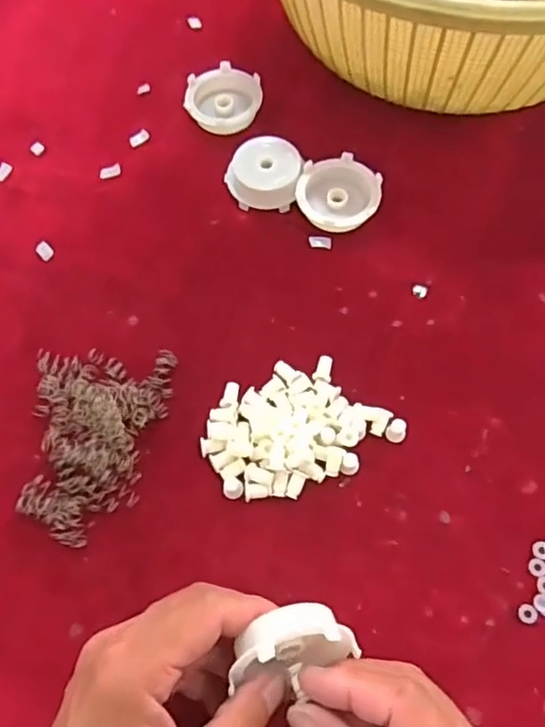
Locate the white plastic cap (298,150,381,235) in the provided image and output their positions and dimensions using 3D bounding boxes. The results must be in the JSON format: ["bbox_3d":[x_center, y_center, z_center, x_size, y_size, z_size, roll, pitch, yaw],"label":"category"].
[{"bbox_3d":[0.048,-0.120,0.416,0.057,0.018,0.058,-1,68,2],"label":"white plastic cap"}]

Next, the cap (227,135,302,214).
[{"bbox_3d":[-0.006,-0.139,0.421,0.055,0.022,0.049,12,69,7],"label":"cap"}]

